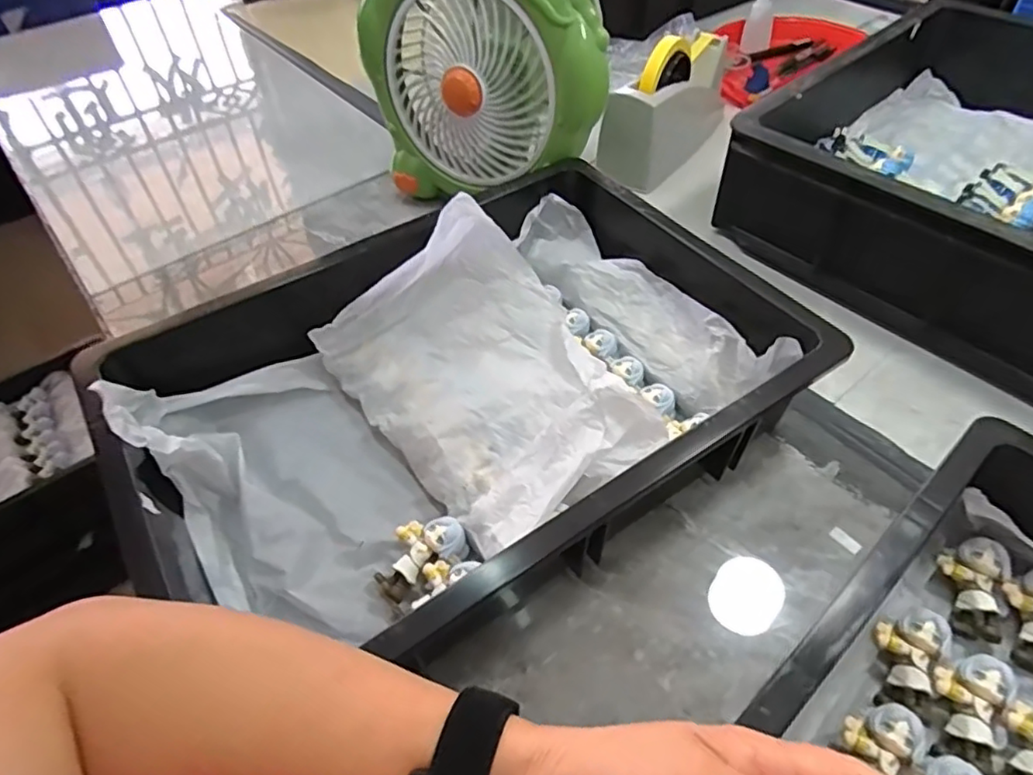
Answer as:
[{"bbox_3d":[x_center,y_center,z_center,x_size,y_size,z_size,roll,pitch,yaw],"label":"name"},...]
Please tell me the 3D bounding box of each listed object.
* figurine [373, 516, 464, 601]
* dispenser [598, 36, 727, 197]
[{"bbox_3d":[-0.065,0.111,0.411,0.061,0.028,0.039,-32,55,-22],"label":"figurine"},{"bbox_3d":[0.176,-0.335,0.715,0.076,0.116,0.207,29,57,24],"label":"dispenser"}]

